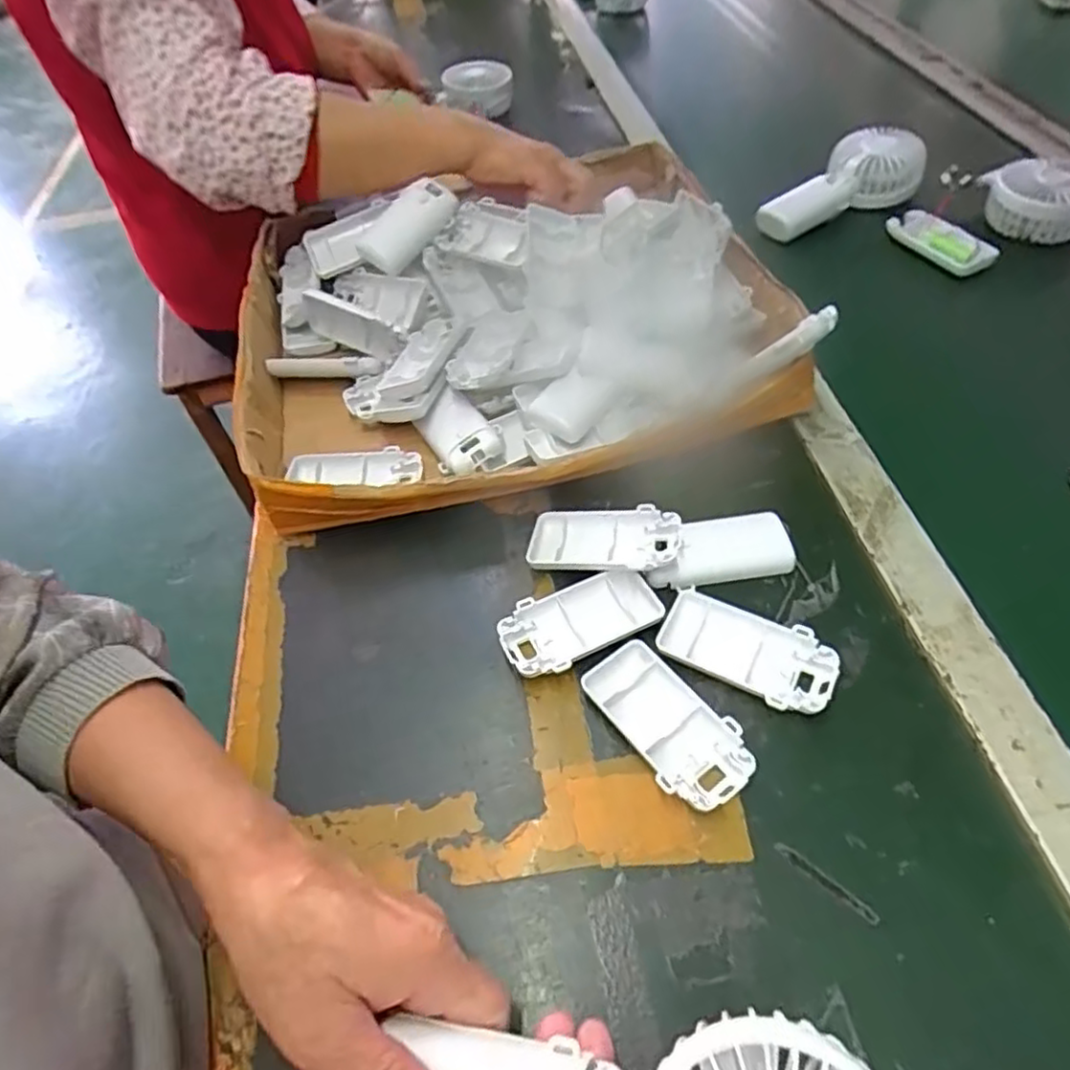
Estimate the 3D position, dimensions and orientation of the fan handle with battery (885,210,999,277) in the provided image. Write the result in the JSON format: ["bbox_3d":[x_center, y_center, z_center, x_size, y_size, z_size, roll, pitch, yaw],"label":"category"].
[{"bbox_3d":[0.373,-0.272,0.626,0.039,0.015,0.096,-24,54,-13],"label":"fan handle with battery"}]

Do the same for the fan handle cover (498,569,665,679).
[{"bbox_3d":[0.027,0.052,0.412,0.094,0.014,0.050,-25,55,-14],"label":"fan handle cover"}]

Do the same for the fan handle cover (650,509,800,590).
[{"bbox_3d":[0.117,0.008,0.435,0.095,0.014,0.041,-10,52,-3],"label":"fan handle cover"}]

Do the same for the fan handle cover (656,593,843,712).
[{"bbox_3d":[0.122,0.068,0.393,0.096,0.013,0.049,25,58,22],"label":"fan handle cover"}]

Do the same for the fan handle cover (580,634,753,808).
[{"bbox_3d":[0.071,0.102,0.370,0.048,0.015,0.095,-33,57,-19],"label":"fan handle cover"}]

